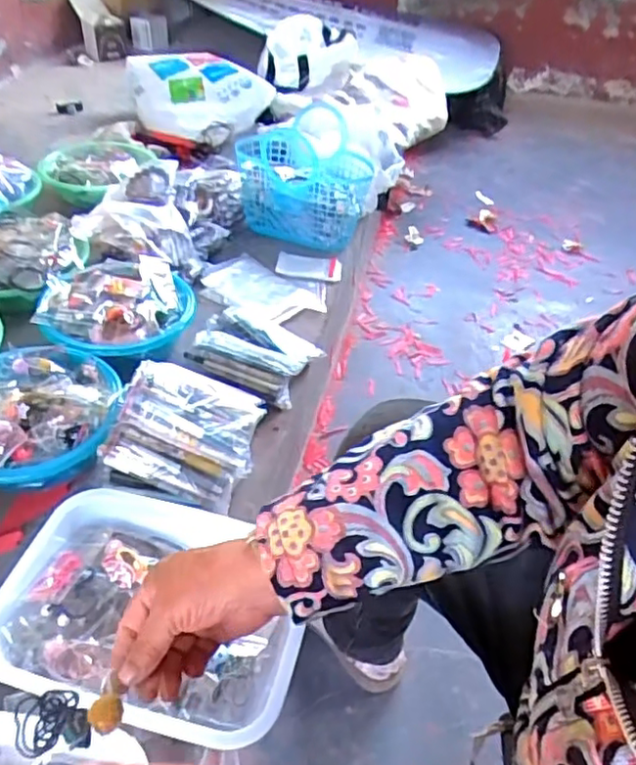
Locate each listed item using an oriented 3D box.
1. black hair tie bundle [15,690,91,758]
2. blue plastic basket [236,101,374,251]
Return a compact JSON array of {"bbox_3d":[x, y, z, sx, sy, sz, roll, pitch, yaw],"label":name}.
[{"bbox_3d":[-0.167,0.214,0.393,0.045,0.011,0.034,-4,45,-8],"label":"black hair tie bundle"},{"bbox_3d":[-0.030,-0.387,1.180,0.248,0.199,0.150,7,43,3],"label":"blue plastic basket"}]

